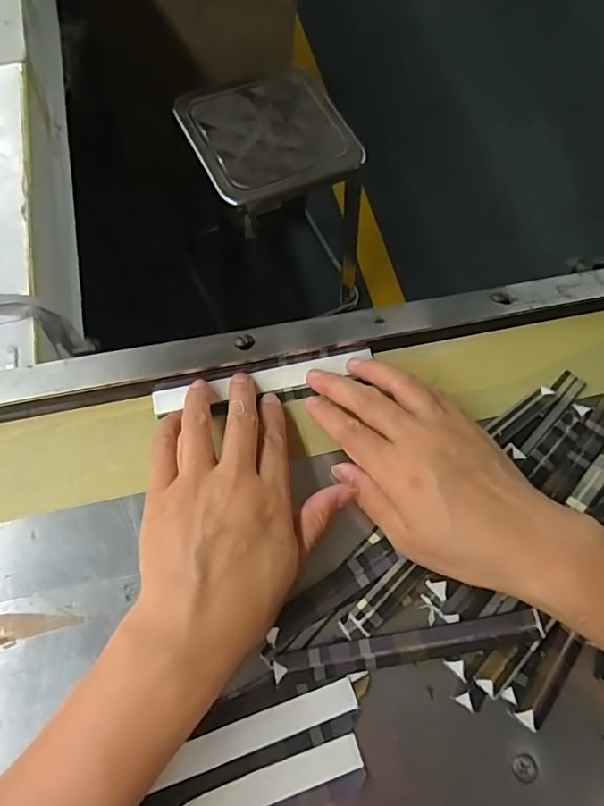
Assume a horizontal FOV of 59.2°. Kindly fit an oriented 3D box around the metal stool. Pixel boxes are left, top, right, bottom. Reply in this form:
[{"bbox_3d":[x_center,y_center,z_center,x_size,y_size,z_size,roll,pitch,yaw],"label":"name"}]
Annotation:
[{"bbox_3d":[-0.064,-0.408,1.129,0.289,0.422,0.282,-24,72,-14],"label":"metal stool"}]

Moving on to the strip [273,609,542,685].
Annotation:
[{"bbox_3d":[0.057,0.129,0.281,0.143,0.009,0.016,-6,68,-7],"label":"strip"}]

